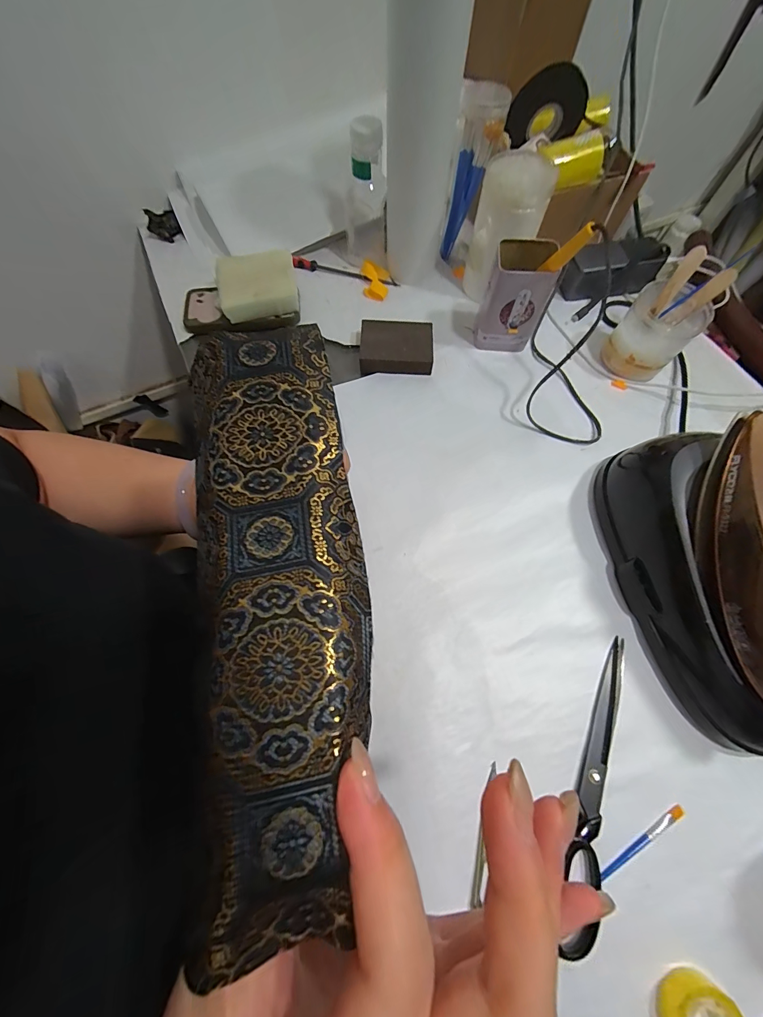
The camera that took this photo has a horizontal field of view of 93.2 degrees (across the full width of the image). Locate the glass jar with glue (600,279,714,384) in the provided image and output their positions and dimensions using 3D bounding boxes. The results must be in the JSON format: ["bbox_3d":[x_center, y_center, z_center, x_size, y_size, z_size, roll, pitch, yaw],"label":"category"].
[{"bbox_3d":[0.348,-0.224,0.465,0.081,0.091,0.076,0,68,-1],"label":"glass jar with glue"}]

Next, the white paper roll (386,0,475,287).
[{"bbox_3d":[0.050,-0.466,0.424,0.083,0.347,0.076,0,68,-1],"label":"white paper roll"}]

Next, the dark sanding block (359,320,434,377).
[{"bbox_3d":[0.020,-0.224,0.499,0.098,0.029,0.076,1,68,0],"label":"dark sanding block"}]

